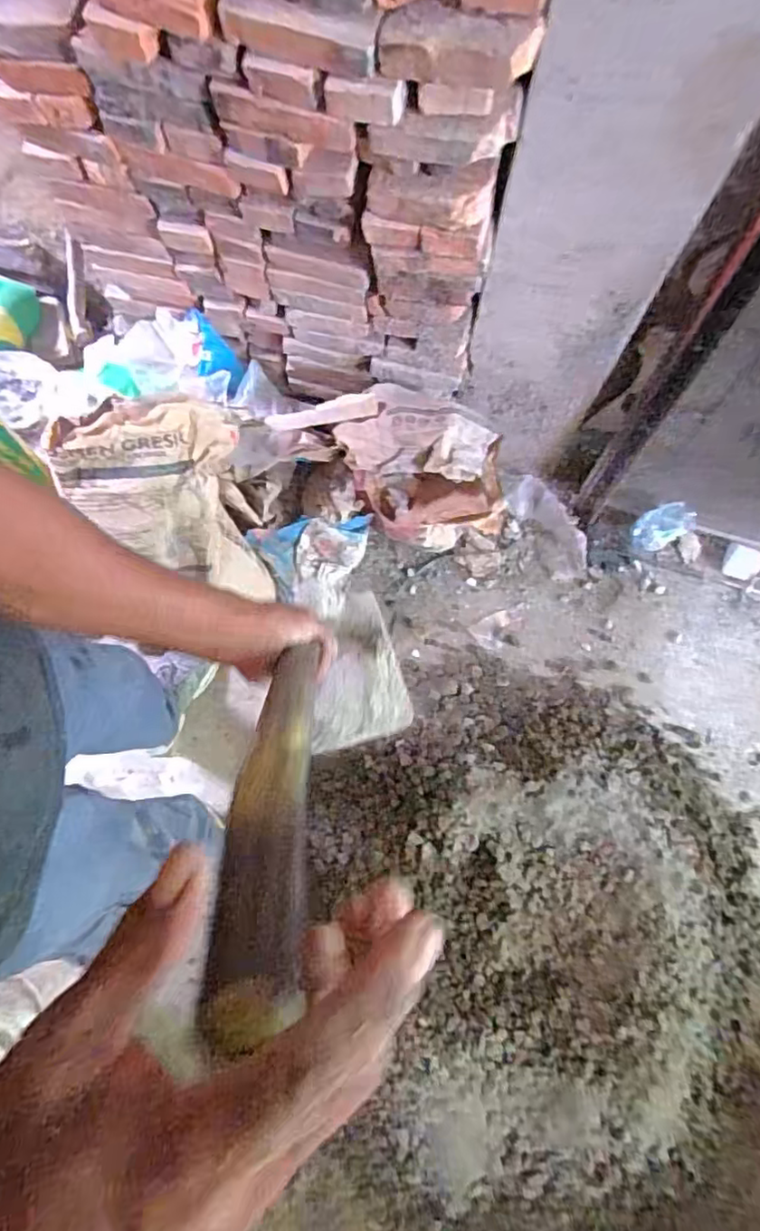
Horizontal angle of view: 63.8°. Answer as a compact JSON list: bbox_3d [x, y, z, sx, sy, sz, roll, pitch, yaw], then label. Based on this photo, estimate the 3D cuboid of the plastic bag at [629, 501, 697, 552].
[{"bbox_3d":[0.650,-0.207,1.400,0.123,0.090,0.084,-28,78,-9],"label":"plastic bag"}]

